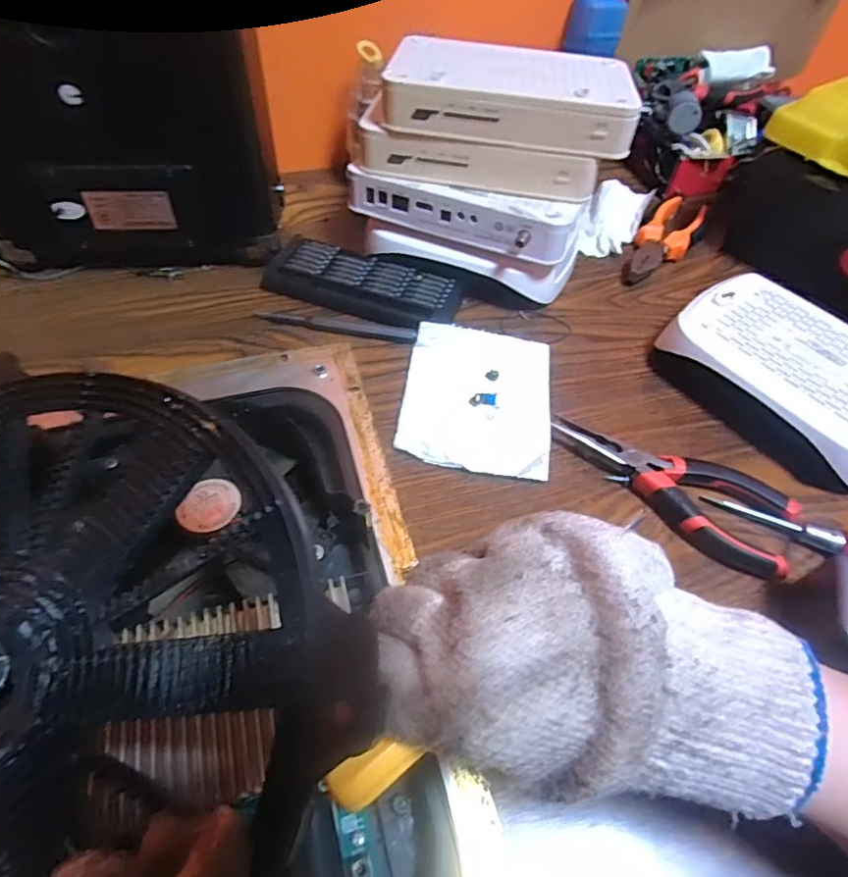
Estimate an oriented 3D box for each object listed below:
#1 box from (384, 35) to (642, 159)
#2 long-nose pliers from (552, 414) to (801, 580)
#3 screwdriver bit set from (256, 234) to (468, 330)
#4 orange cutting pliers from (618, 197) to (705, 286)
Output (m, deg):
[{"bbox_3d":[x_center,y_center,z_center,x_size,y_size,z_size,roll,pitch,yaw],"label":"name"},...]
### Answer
[{"bbox_3d":[0.065,-0.262,0.418,0.175,0.031,0.111,7,53,2],"label":"box"},{"bbox_3d":[0.152,0.030,0.355,0.151,0.015,0.056,25,56,14],"label":"long-nose pliers"},{"bbox_3d":[-0.049,-0.127,0.455,0.155,0.018,0.061,16,54,8],"label":"screwdriver bit set"},{"bbox_3d":[0.219,-0.181,0.512,0.044,0.025,0.134,29,57,17],"label":"orange cutting pliers"}]

